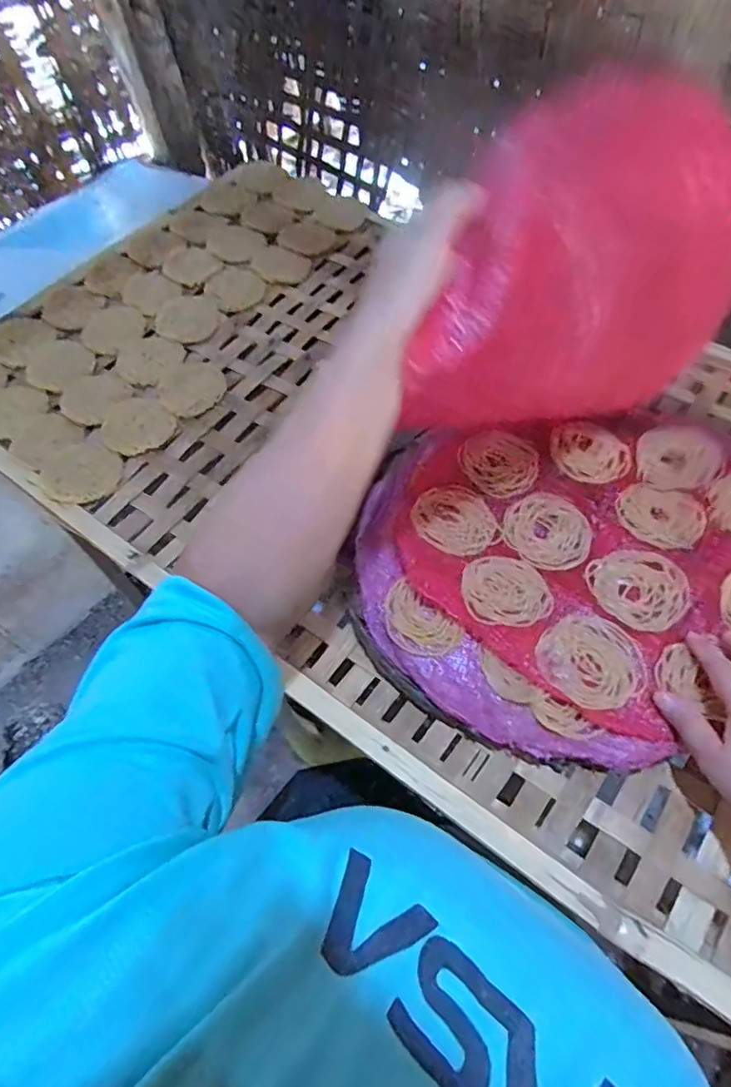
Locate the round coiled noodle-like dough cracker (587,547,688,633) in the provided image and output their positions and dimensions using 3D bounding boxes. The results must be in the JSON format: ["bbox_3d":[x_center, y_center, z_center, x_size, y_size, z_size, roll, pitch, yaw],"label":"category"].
[{"bbox_3d":[0.230,0.036,0.470,0.076,0.004,0.075,-3,55,4],"label":"round coiled noodle-like dough cracker"}]

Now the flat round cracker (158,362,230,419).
[{"bbox_3d":[-0.199,-0.181,0.645,0.073,0.005,0.083,-21,55,-9],"label":"flat round cracker"}]

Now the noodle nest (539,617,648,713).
[{"bbox_3d":[0.176,0.093,0.439,0.077,0.018,0.071,-3,55,4],"label":"noodle nest"}]

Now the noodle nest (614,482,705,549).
[{"bbox_3d":[0.266,-0.026,0.509,0.072,0.007,0.065,19,59,18],"label":"noodle nest"}]

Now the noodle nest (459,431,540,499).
[{"bbox_3d":[0.129,-0.078,0.542,0.072,0.017,0.069,-3,55,4],"label":"noodle nest"}]

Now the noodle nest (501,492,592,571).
[{"bbox_3d":[0.165,-0.012,0.509,0.075,0.007,0.079,-3,55,4],"label":"noodle nest"}]

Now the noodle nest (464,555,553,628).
[{"bbox_3d":[0.118,0.037,0.472,0.069,0.004,0.069,-4,55,3],"label":"noodle nest"}]

